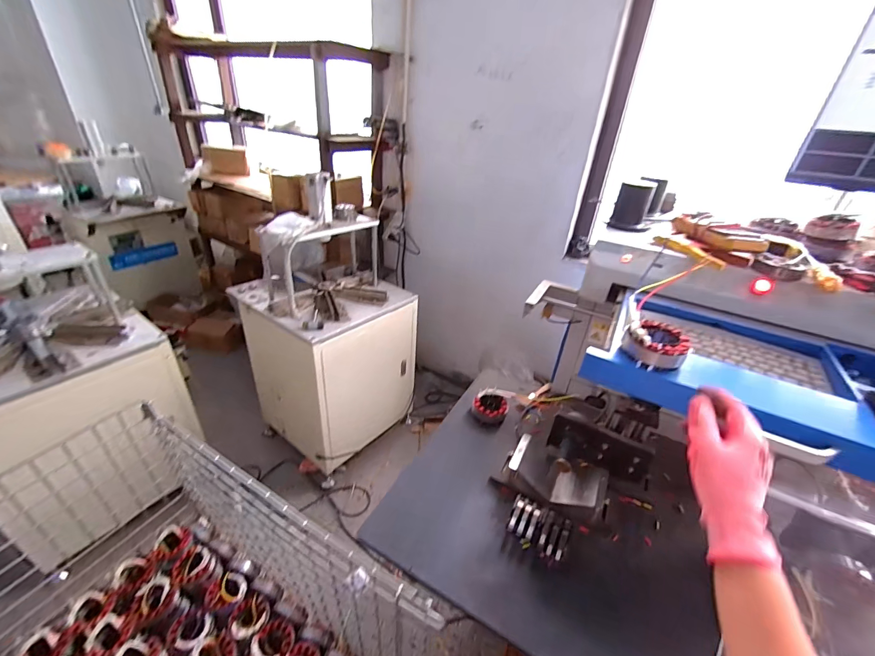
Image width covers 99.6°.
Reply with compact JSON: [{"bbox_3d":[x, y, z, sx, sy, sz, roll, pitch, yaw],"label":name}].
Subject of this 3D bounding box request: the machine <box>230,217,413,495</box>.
[{"bbox_3d":[-0.465,0.042,1.627,0.529,1.004,0.564,27,38,32],"label":"machine"}]

